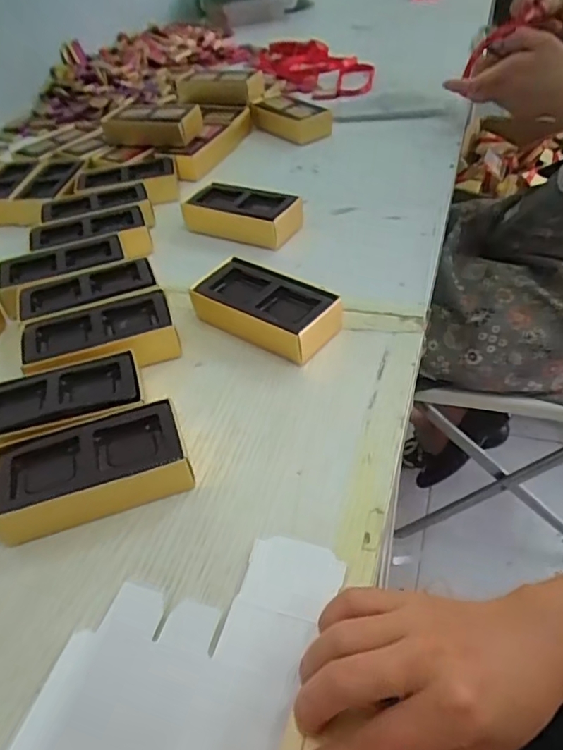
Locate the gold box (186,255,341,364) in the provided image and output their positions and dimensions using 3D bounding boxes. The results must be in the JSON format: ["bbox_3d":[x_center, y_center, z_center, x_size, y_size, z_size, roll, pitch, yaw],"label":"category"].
[{"bbox_3d":[-0.015,-0.054,0.452,0.116,0.033,0.063,20,50,27],"label":"gold box"}]

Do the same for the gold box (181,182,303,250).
[{"bbox_3d":[-0.039,-0.162,0.562,0.115,0.030,0.054,16,48,24],"label":"gold box"}]

